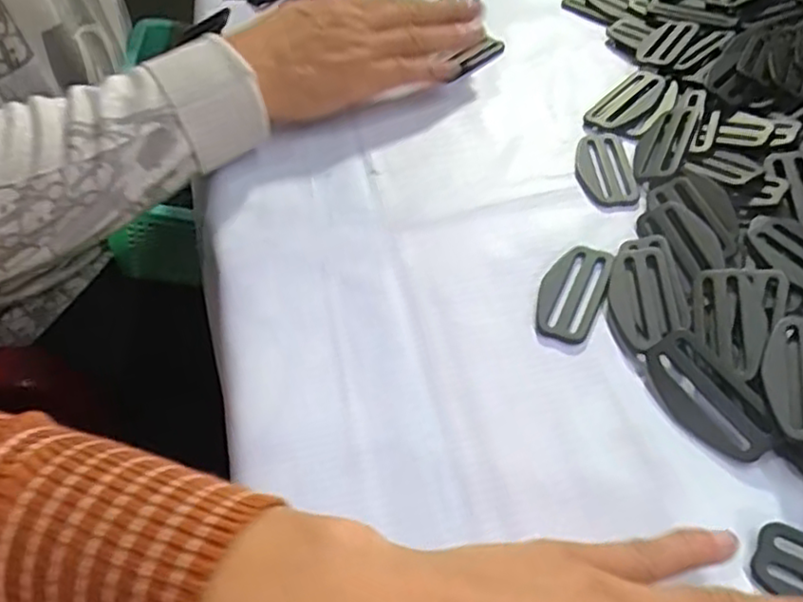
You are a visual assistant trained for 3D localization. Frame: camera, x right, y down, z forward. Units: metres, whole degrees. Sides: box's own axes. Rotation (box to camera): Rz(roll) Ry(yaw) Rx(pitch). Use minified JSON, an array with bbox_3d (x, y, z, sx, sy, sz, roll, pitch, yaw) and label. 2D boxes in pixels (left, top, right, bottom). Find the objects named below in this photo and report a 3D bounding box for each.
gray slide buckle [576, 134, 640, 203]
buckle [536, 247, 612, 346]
[{"bbox_3d":[0.115,-0.076,0.393,0.031,0.005,0.063,-1,49,5],"label":"gray slide buckle"},{"bbox_3d":[0.083,-0.005,0.333,0.029,0.004,0.060,15,53,19],"label":"buckle"}]

